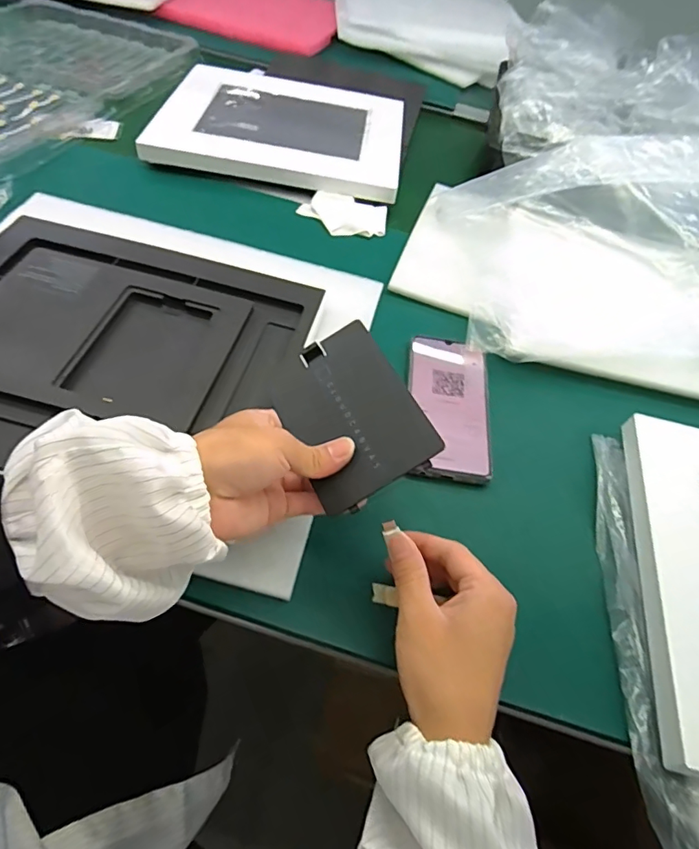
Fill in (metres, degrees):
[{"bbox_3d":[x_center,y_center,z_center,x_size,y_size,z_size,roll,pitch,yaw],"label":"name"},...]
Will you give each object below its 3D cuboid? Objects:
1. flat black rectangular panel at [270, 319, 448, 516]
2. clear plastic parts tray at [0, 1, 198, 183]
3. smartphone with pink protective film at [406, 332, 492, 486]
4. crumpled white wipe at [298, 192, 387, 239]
[{"bbox_3d":[-0.002,-0.010,0.329,0.081,0.007,0.117,-31,61,1],"label":"flat black rectangular panel"},{"bbox_3d":[-0.450,-0.479,0.680,0.330,0.045,0.485,15,53,2],"label":"clear plastic parts tray"},{"bbox_3d":[0.086,-0.018,0.429,0.068,0.010,0.146,8,53,-3],"label":"smartphone with pink protective film"},{"bbox_3d":[-0.008,-0.243,0.577,0.101,0.011,0.059,9,53,-3],"label":"crumpled white wipe"}]

